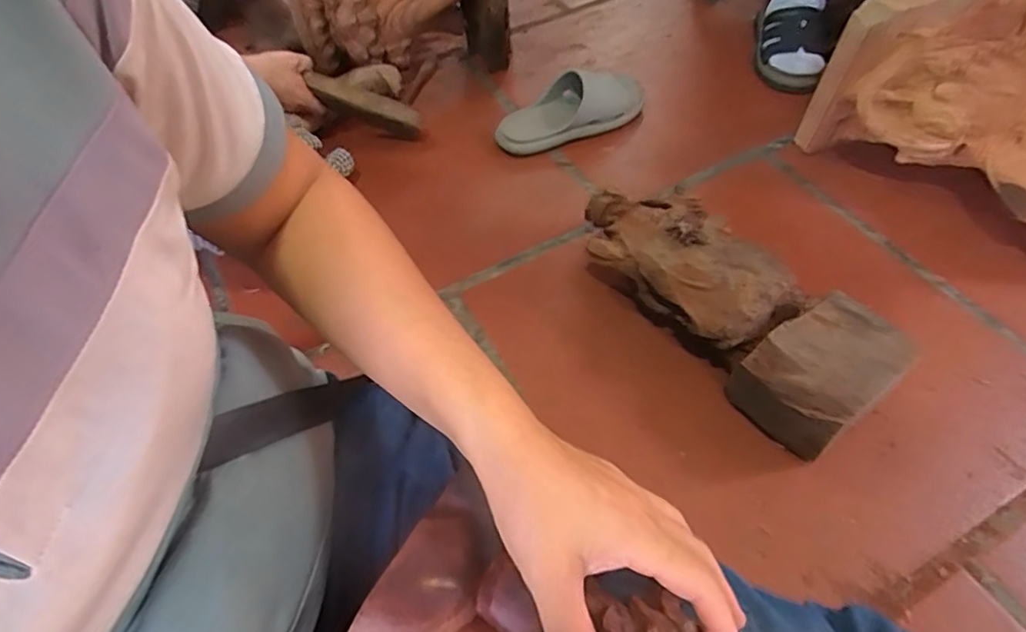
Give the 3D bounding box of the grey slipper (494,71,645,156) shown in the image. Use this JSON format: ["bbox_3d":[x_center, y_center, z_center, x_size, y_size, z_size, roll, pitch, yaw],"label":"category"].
[{"bbox_3d":[0.086,-0.329,0.917,0.247,0.058,0.134,-16,54,-7],"label":"grey slipper"}]

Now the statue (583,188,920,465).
[{"bbox_3d":[0.219,-0.025,0.648,0.133,0.097,0.378,-34,58,-18],"label":"statue"}]

